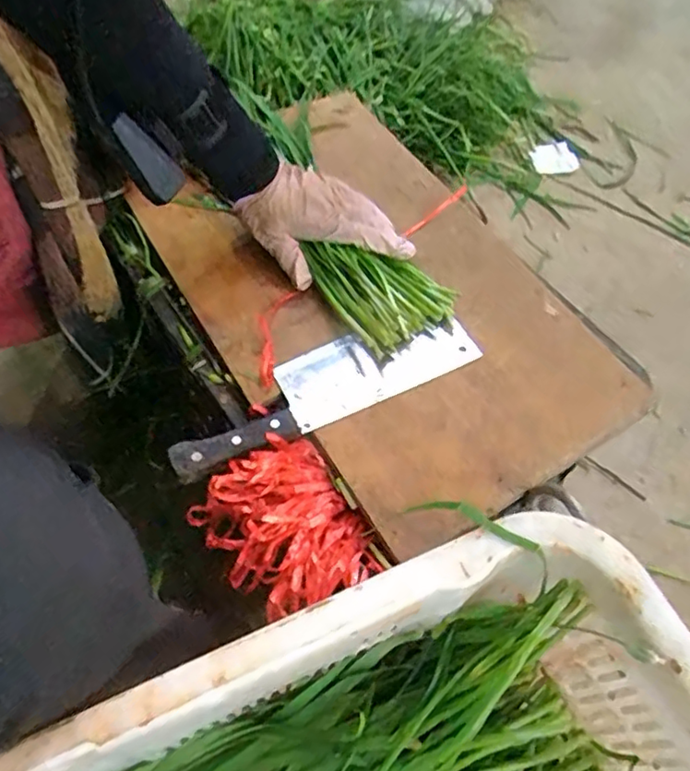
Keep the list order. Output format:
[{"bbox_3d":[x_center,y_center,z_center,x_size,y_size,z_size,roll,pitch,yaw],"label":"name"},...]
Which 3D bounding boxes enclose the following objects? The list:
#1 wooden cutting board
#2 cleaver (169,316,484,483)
[{"bbox_3d":[0.026,-0.093,0.546,0.294,0.024,0.457,-30,65,-21],"label":"wooden cutting board"},{"bbox_3d":[-0.015,-0.003,0.486,0.265,0.026,0.068,-26,64,-19],"label":"cleaver"}]

